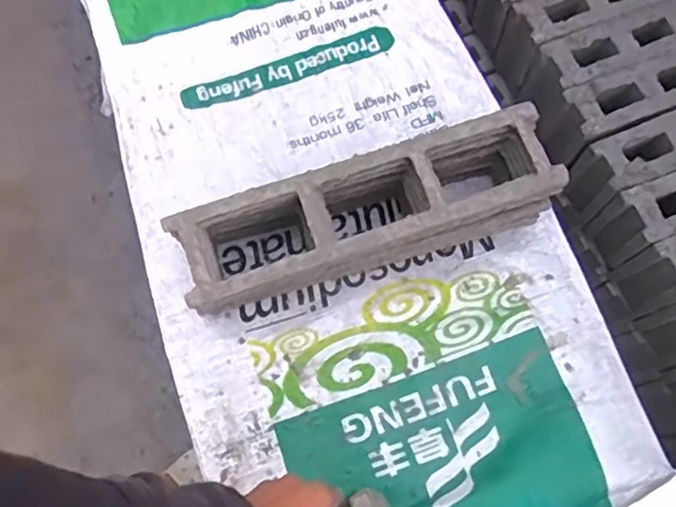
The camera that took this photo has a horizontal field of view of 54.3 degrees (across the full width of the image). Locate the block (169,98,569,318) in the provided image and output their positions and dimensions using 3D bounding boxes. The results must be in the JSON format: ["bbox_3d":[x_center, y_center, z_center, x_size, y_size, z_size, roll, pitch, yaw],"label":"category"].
[{"bbox_3d":[0.031,-0.037,0.683,0.379,0.129,0.102,-19,72,-8],"label":"block"}]

